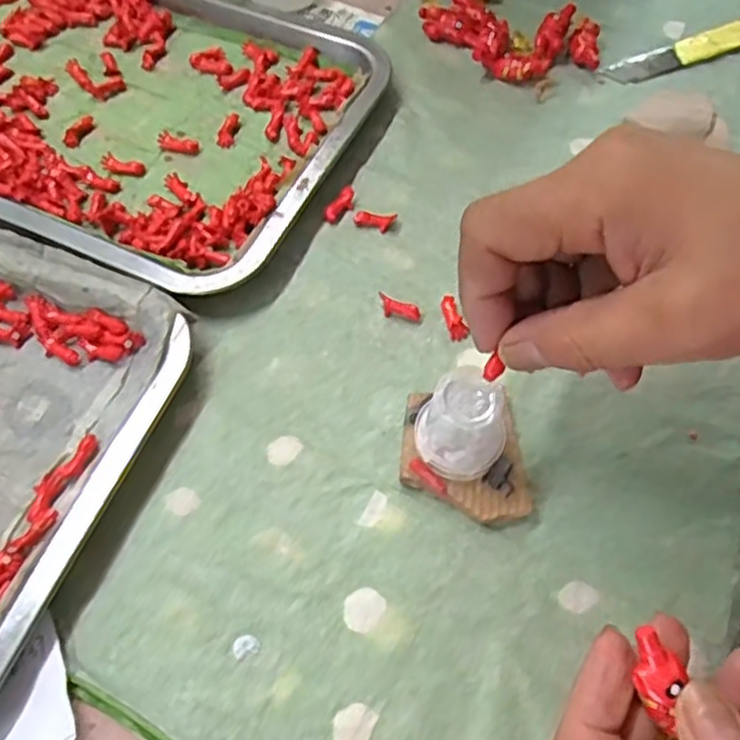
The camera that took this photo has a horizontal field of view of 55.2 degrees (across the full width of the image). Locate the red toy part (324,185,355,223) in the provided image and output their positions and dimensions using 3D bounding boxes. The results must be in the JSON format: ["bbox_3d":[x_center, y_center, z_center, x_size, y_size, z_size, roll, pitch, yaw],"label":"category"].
[{"bbox_3d":[-0.016,-0.091,0.384,0.010,0.007,0.025,28,65,14],"label":"red toy part"}]

